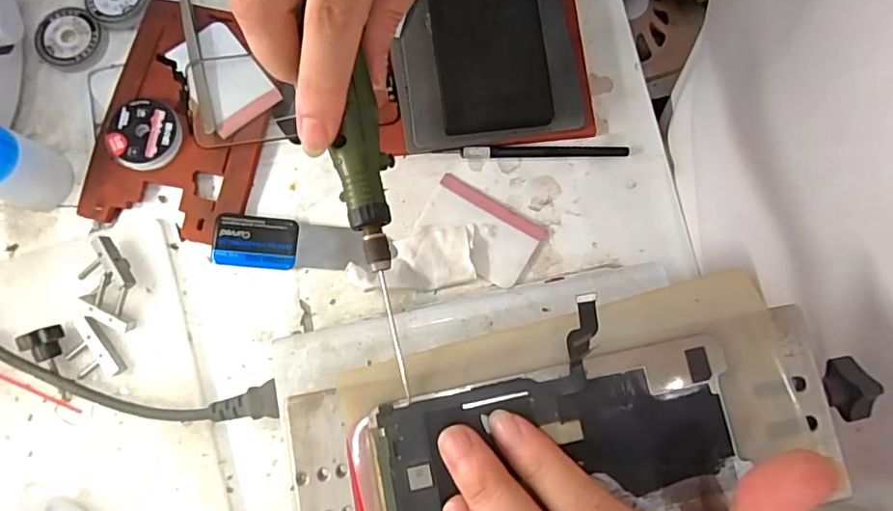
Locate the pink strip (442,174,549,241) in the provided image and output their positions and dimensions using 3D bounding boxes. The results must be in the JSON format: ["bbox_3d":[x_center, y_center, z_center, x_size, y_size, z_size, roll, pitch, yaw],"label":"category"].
[{"bbox_3d":[0.033,-0.034,0.374,0.081,0.004,0.011,31,80,5],"label":"pink strip"}]

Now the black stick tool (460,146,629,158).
[{"bbox_3d":[0.069,-0.074,0.380,0.116,0.006,0.009,-1,79,-1],"label":"black stick tool"}]

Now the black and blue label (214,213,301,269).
[{"bbox_3d":[-0.129,-0.009,0.365,0.053,0.010,0.035,3,79,0],"label":"black and blue label"}]

